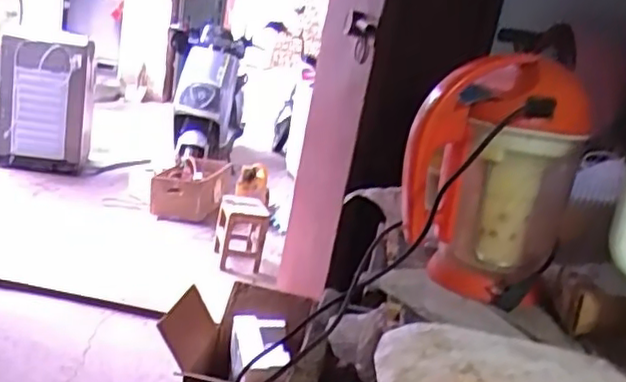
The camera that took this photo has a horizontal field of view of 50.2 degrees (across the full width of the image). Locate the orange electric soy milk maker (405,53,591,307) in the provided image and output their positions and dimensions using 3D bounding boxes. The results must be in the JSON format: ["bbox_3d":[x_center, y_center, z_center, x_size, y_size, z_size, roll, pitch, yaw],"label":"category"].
[{"bbox_3d":[0.217,-0.018,0.843,0.199,0.274,0.147,15,15,22],"label":"orange electric soy milk maker"}]

